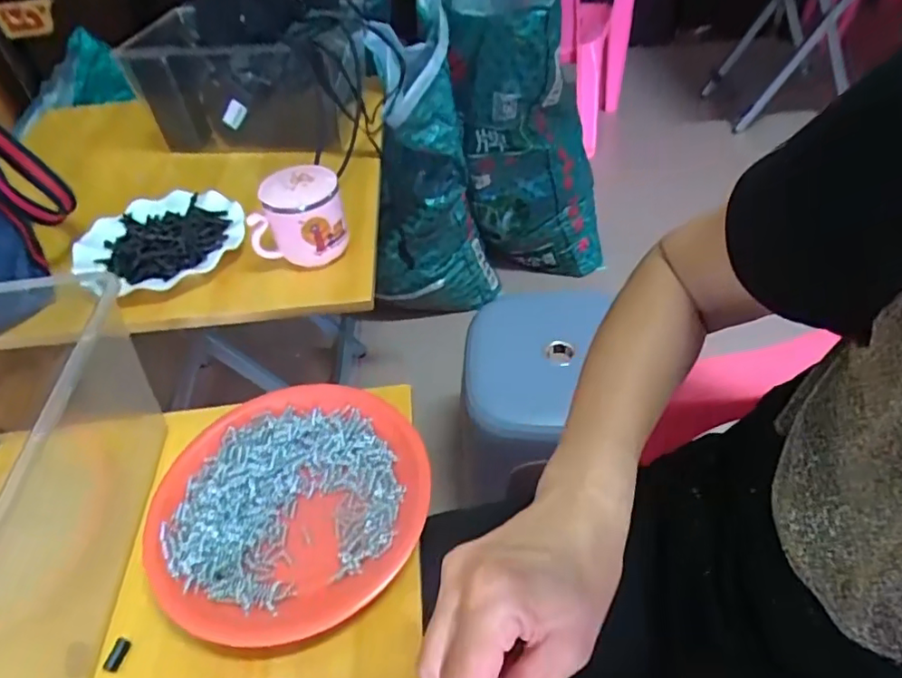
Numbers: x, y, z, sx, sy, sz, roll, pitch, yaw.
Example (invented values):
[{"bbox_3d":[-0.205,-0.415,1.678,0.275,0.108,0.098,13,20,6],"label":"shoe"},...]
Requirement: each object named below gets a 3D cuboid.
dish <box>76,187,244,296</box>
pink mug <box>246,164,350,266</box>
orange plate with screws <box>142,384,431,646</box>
[{"bbox_3d":[-0.329,-0.119,0.666,0.180,0.028,0.166,-3,45,3],"label":"dish"},{"bbox_3d":[-0.160,-0.133,0.619,0.092,0.078,0.071,4,46,10],"label":"pink mug"},{"bbox_3d":[-0.115,0.115,0.418,0.194,0.026,0.180,-3,45,3],"label":"orange plate with screws"}]

